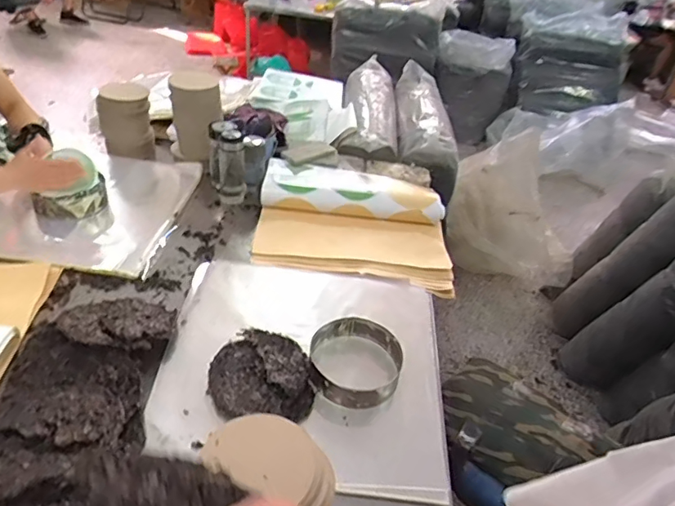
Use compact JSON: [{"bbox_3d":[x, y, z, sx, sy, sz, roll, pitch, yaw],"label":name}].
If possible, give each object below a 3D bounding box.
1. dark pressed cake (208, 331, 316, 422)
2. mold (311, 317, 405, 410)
[{"bbox_3d":[-0.135,0.217,0.935,0.186,0.026,0.192,6,37,-3],"label":"dark pressed cake"},{"bbox_3d":[0.030,0.204,0.964,0.176,0.053,0.176,5,37,-4],"label":"mold"}]

